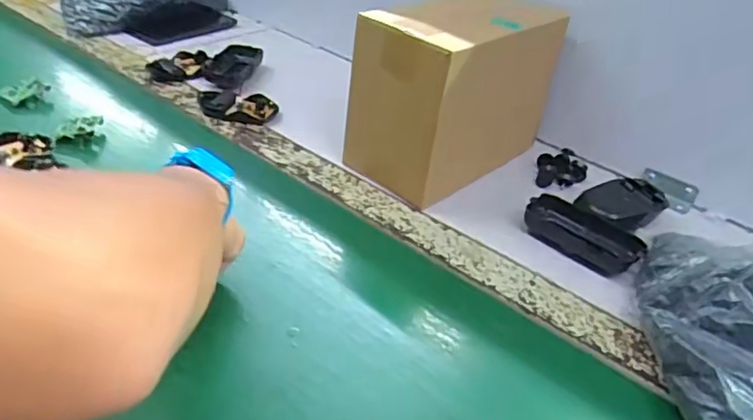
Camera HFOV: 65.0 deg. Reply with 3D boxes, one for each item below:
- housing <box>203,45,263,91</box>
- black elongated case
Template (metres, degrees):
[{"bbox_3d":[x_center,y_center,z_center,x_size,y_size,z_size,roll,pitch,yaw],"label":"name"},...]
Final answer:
[{"bbox_3d":[-0.195,-0.197,0.808,0.055,0.021,0.108,12,36,9],"label":"housing"},{"bbox_3d":[0.196,0.022,0.559,0.107,0.023,0.049,33,42,32],"label":"black elongated case"}]

